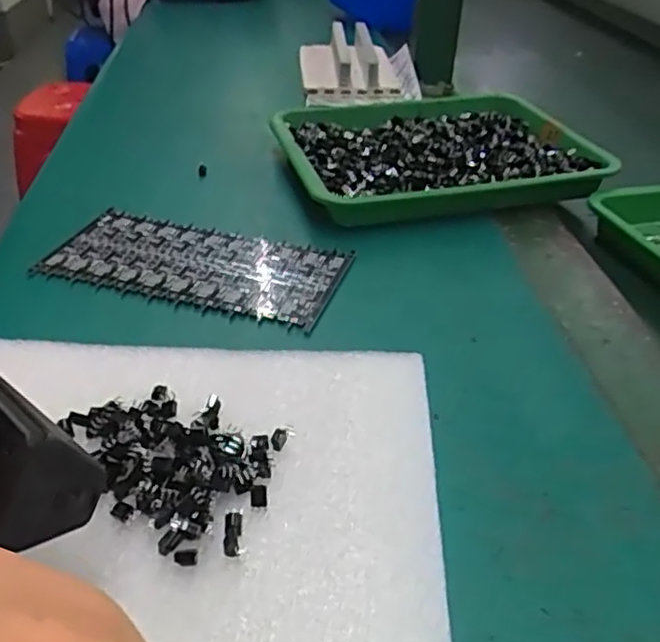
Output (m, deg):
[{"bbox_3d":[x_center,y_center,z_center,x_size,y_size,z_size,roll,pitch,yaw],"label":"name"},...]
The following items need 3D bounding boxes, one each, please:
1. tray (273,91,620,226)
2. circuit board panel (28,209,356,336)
[{"bbox_3d":[0.071,-0.128,0.498,0.211,0.029,0.181,-7,37,-13],"label":"tray"},{"bbox_3d":[-0.076,-0.031,0.377,0.161,0.007,0.074,10,36,11],"label":"circuit board panel"}]

